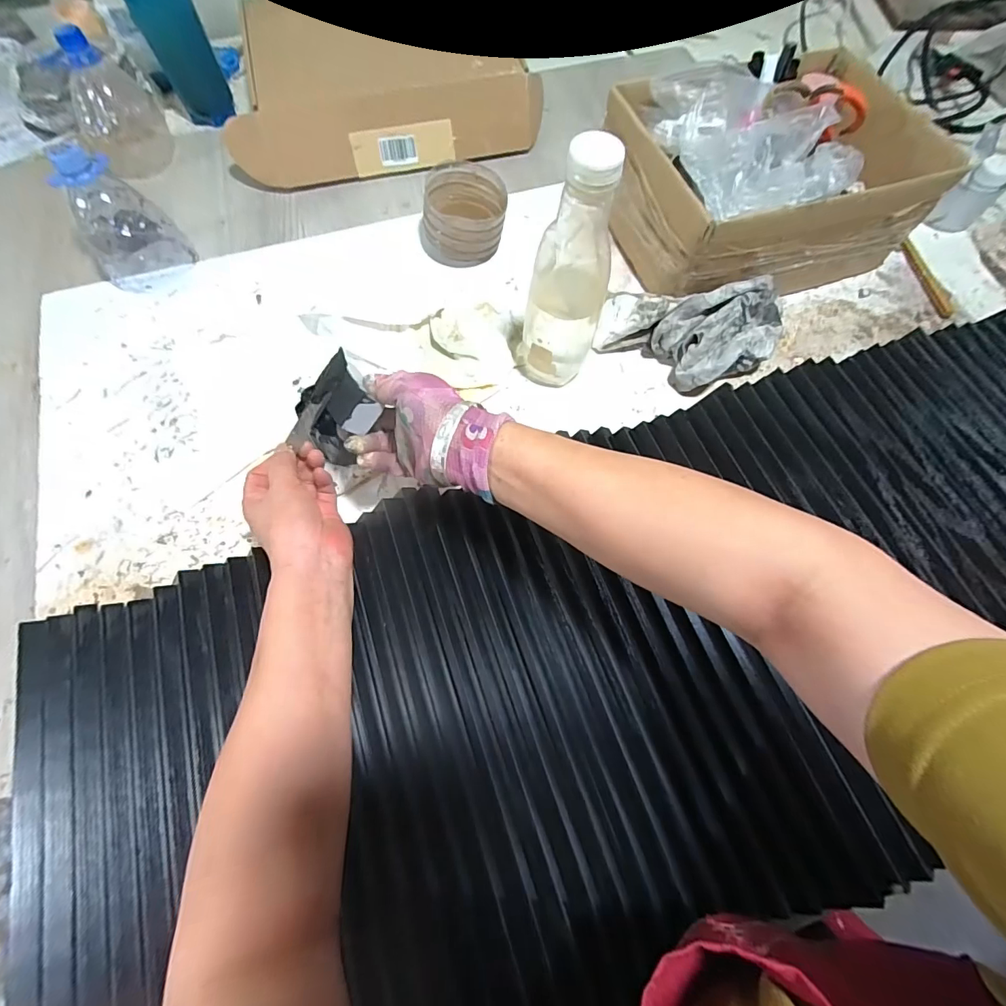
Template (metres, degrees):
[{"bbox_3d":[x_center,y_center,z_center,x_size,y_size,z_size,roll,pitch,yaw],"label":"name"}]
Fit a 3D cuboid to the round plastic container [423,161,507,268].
[{"bbox_3d":[-0.050,-0.362,0.568,0.109,0.063,0.105,2,67,1],"label":"round plastic container"}]

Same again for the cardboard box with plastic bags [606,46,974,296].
[{"bbox_3d":[0.309,-0.393,0.534,0.327,0.165,0.240,-18,68,-7],"label":"cardboard box with plastic bags"}]

